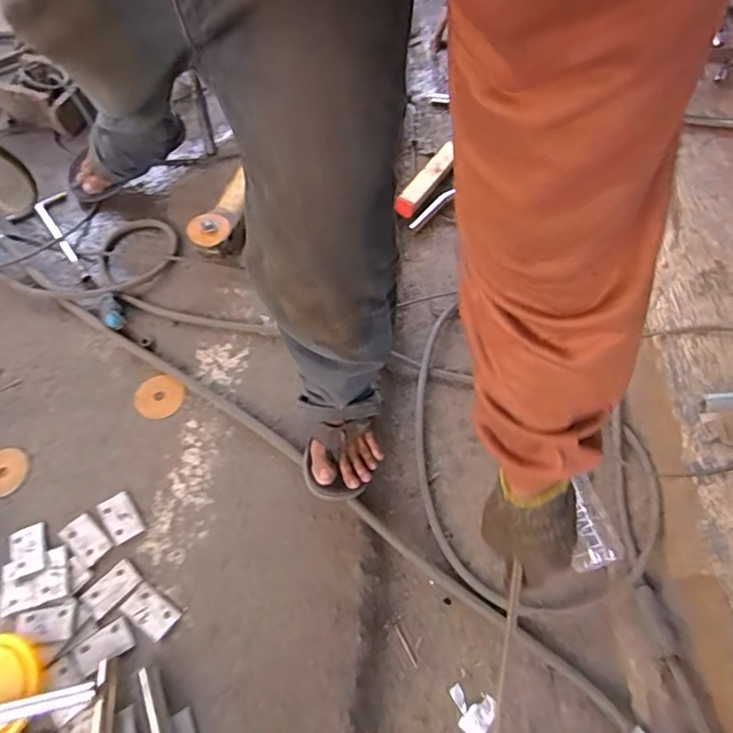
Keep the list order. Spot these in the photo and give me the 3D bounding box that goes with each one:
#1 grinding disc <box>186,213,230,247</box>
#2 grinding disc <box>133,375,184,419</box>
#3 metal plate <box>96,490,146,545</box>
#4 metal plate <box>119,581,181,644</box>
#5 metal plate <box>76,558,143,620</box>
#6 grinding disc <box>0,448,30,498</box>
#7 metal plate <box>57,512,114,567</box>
[{"bbox_3d":[-0.270,-0.234,0.941,0.069,0.008,0.057,-14,82,-13],"label":"grinding disc"},{"bbox_3d":[-0.331,0.049,0.873,0.078,0.010,0.069,21,63,13],"label":"grinding disc"},{"bbox_3d":[-0.345,0.212,0.774,0.042,0.007,0.068,-34,73,-18],"label":"metal plate"},{"bbox_3d":[-0.282,0.318,0.715,0.068,0.006,0.043,33,66,19],"label":"metal plate"},{"bbox_3d":[-0.339,0.294,0.730,0.045,0.005,0.070,40,64,18],"label":"metal plate"},{"bbox_3d":[-0.539,0.156,0.813,0.072,0.007,0.077,-1,60,1],"label":"grinding disc"},{"bbox_3d":[-0.386,0.238,0.759,0.065,0.004,0.041,43,57,9],"label":"metal plate"}]

